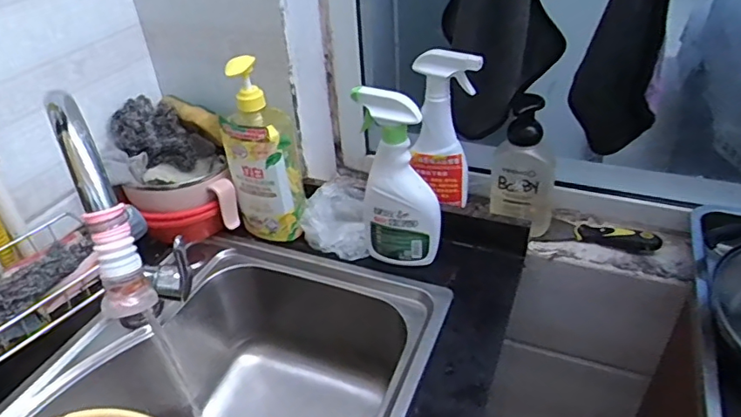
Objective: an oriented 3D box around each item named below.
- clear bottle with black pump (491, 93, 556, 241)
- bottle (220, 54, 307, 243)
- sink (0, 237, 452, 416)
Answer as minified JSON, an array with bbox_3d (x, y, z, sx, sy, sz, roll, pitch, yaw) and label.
[{"bbox_3d":[0.220,-0.060,0.750,0.089,0.195,0.083,11,39,19],"label":"clear bottle with black pump"},{"bbox_3d":[-0.149,-0.080,0.743,0.097,0.269,0.069,7,37,13],"label":"bottle"},{"bbox_3d":[-0.200,0.312,0.617,0.435,0.230,0.573,12,39,20],"label":"sink"}]

